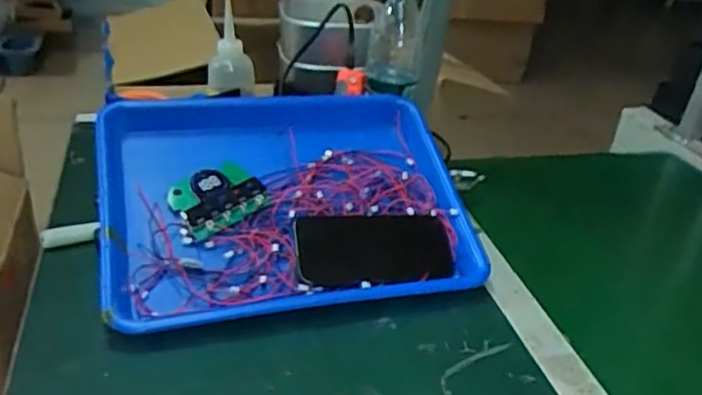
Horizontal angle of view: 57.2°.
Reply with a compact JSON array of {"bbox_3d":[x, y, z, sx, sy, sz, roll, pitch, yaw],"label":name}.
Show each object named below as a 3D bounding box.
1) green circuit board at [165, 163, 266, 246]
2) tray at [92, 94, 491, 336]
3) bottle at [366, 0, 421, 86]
[{"bbox_3d":[-0.128,0.002,0.608,0.087,0.020,0.069,-29,57,-25],"label":"green circuit board"},{"bbox_3d":[-0.060,0.002,0.615,0.342,0.050,0.253,-6,49,-14],"label":"tray"},{"bbox_3d":[0.050,-0.186,0.731,0.061,0.127,0.056,9,51,6],"label":"bottle"}]

